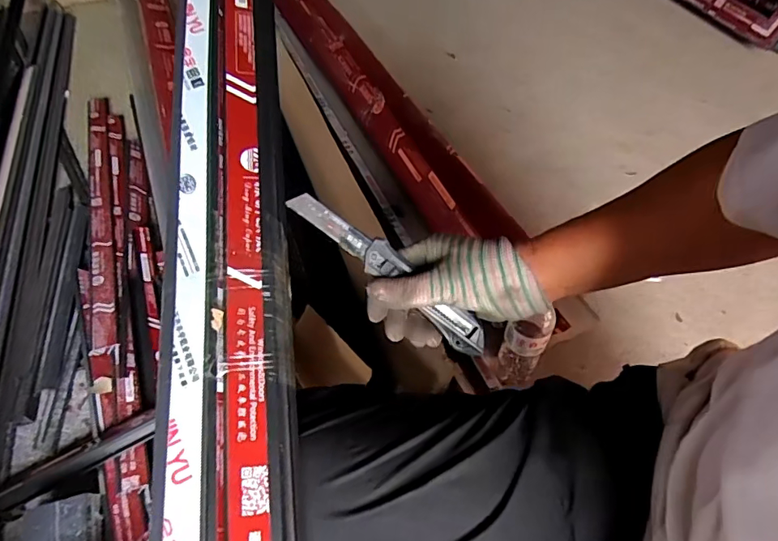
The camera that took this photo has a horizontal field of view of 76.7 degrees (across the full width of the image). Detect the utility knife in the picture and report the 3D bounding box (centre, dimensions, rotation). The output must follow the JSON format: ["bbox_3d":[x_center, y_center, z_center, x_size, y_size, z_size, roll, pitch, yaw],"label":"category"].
[{"bbox_3d":[0.004,0.002,0.420,0.204,0.022,0.023,40,58,-7],"label":"utility knife"}]

